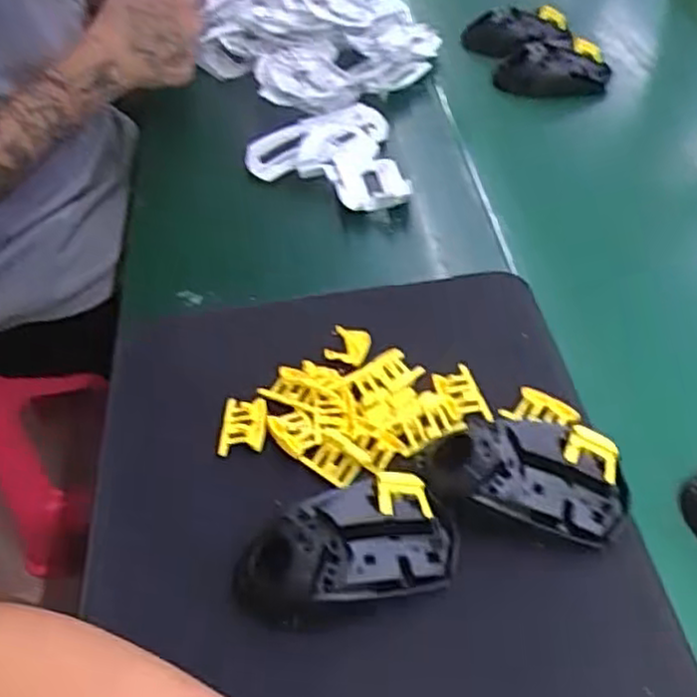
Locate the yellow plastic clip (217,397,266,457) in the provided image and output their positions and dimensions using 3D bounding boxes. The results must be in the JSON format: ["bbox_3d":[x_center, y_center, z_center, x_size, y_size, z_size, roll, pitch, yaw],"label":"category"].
[{"bbox_3d":[-0.068,0.048,0.463,0.029,0.008,0.039,-3,49,-1],"label":"yellow plastic clip"}]

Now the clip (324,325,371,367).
[{"bbox_3d":[0.000,0.000,0.503,0.027,0.011,0.030,13,50,12],"label":"clip"}]

